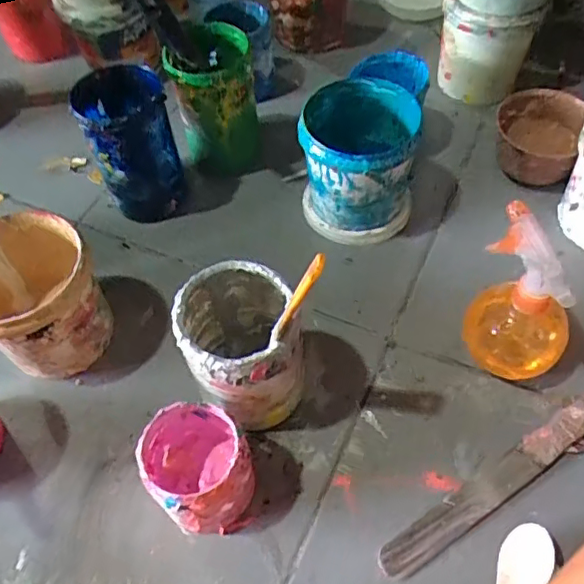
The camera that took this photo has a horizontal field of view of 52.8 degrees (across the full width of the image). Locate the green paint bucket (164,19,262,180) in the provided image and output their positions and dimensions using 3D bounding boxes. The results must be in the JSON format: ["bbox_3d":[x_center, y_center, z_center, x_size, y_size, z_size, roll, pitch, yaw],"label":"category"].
[{"bbox_3d":[-0.088,-0.223,0.682,0.087,0.130,0.117,-10,56,-3],"label":"green paint bucket"}]

